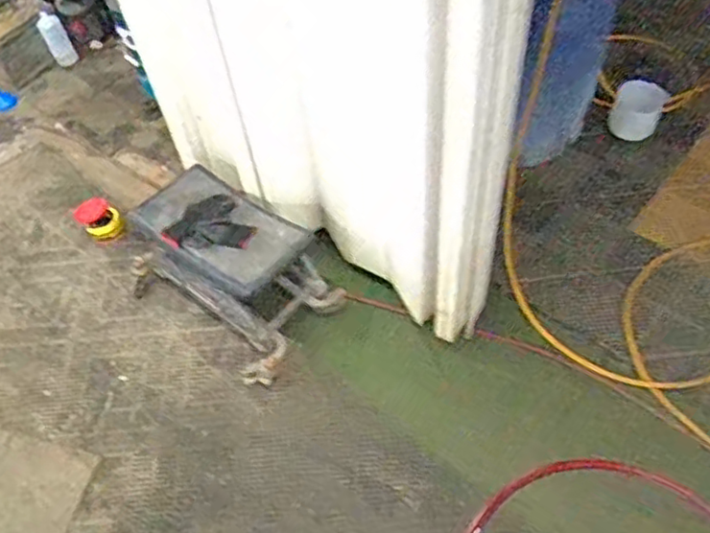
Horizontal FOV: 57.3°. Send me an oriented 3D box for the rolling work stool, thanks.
[{"bbox_3d":[-0.367,0.003,1.827,0.549,0.349,0.352,28,62,23],"label":"rolling work stool"}]

